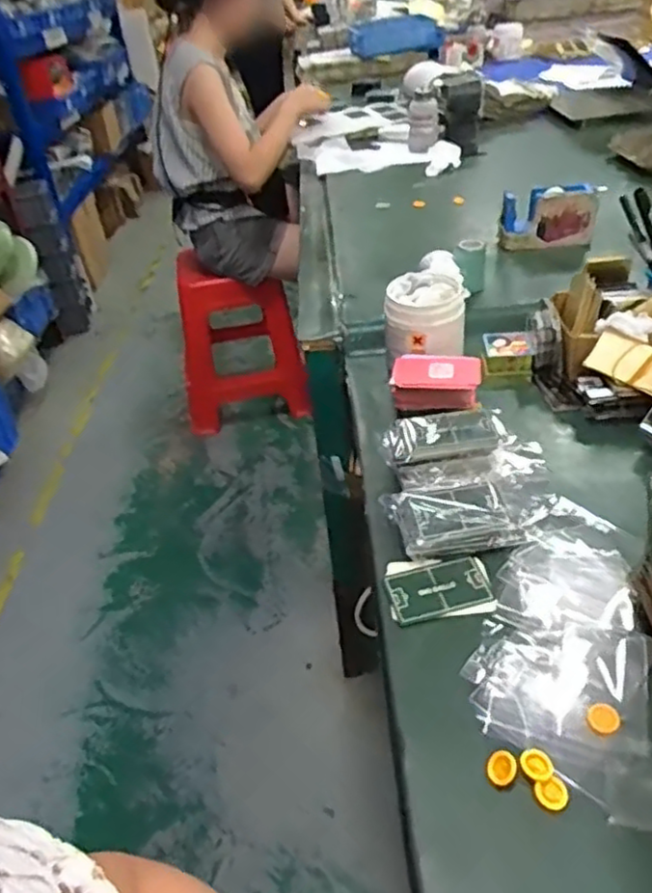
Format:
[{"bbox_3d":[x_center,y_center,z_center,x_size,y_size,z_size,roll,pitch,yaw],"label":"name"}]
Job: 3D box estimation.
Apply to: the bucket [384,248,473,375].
[{"bbox_3d":[0.126,-0.150,0.830,0.108,0.102,0.090,-31,43,-27],"label":"bucket"}]

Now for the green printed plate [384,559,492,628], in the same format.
[{"bbox_3d":[0.096,0.123,0.575,0.082,0.005,0.050,-12,38,-6],"label":"green printed plate"}]

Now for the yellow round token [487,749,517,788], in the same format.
[{"bbox_3d":[0.116,0.213,0.445,0.020,0.004,0.020,-13,56,20],"label":"yellow round token"}]

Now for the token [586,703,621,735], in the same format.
[{"bbox_3d":[0.194,0.189,0.469,0.022,0.004,0.020,-5,38,4],"label":"token"}]

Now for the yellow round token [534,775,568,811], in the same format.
[{"bbox_3d":[0.146,0.224,0.434,0.020,0.006,0.018,-14,38,-9],"label":"yellow round token"}]

